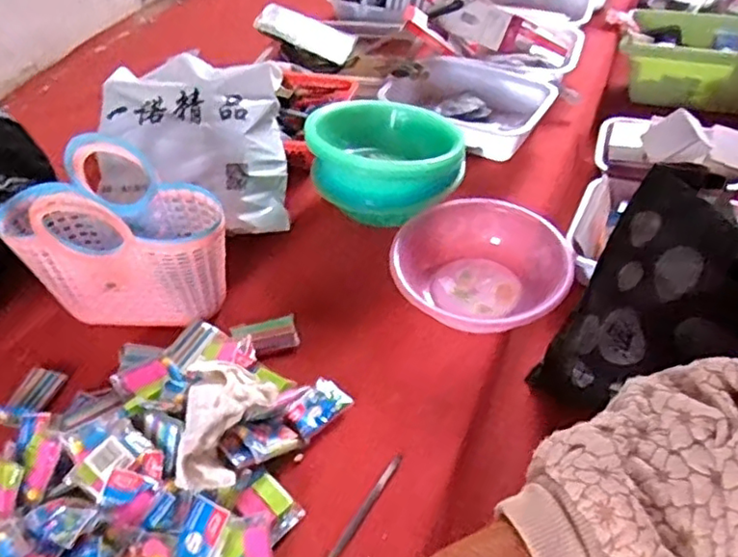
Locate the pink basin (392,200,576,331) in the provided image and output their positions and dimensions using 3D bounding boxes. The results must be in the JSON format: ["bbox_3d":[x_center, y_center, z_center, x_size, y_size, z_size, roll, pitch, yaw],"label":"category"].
[{"bbox_3d":[0.152,-0.010,0.856,0.226,0.086,0.207,-3,45,3],"label":"pink basin"}]

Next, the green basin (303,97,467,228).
[{"bbox_3d":[0.026,-0.192,0.973,0.220,0.111,0.209,-3,45,3],"label":"green basin"}]

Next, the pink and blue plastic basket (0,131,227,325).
[{"bbox_3d":[-0.323,-0.048,0.806,0.283,0.215,0.115,1,45,6],"label":"pink and blue plastic basket"}]

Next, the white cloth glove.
[{"bbox_3d":[-0.150,0.149,0.670,0.093,0.058,0.136,-5,44,0],"label":"white cloth glove"}]

